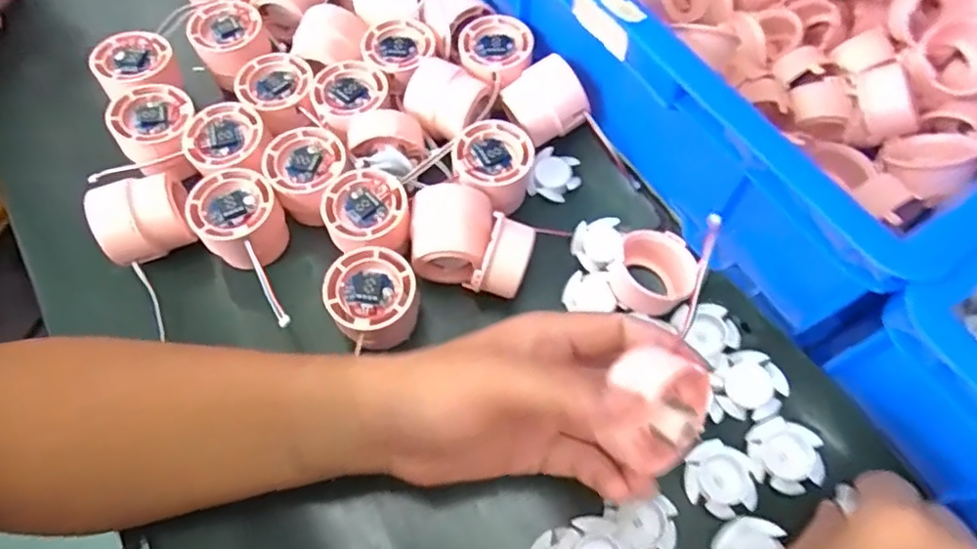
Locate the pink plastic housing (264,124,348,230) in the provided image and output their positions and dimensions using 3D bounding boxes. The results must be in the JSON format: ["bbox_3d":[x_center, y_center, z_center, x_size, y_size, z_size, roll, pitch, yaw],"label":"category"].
[{"bbox_3d":[-0.122,-0.067,0.404,0.051,0.038,0.053,0,65,0],"label":"pink plastic housing"}]

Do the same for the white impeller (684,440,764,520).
[{"bbox_3d":[0.137,0.119,0.340,0.040,0.008,0.039,0,65,0],"label":"white impeller"}]

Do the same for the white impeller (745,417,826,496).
[{"bbox_3d":[0.174,0.107,0.345,0.038,0.017,0.040,13,66,5],"label":"white impeller"}]

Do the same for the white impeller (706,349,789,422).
[{"bbox_3d":[0.161,0.066,0.358,0.039,0.008,0.041,-13,66,-7],"label":"white impeller"}]

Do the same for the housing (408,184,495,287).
[{"bbox_3d":[-0.024,-0.027,0.385,0.052,0.046,0.054,0,65,0],"label":"housing"}]

